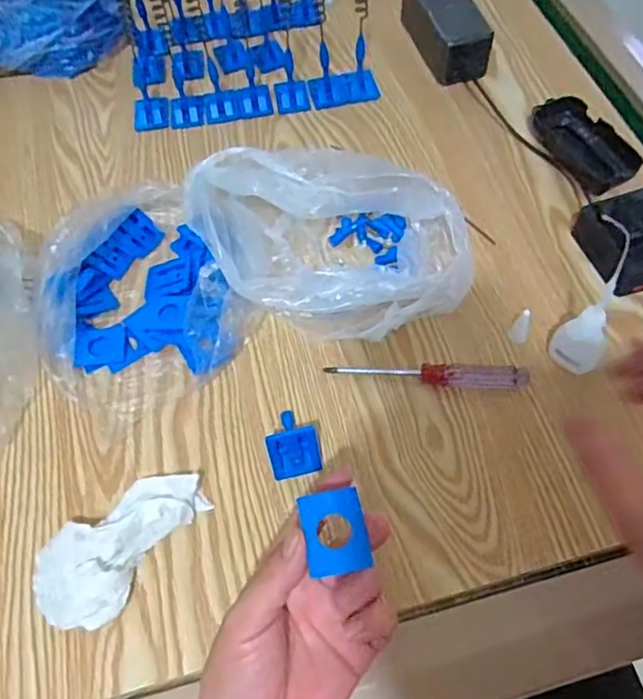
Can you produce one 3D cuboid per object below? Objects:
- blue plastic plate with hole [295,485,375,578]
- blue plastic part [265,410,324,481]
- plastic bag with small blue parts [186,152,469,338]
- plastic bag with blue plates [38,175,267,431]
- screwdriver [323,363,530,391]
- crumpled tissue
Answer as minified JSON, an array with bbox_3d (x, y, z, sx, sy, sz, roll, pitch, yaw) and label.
[{"bbox_3d":[0.007,0.090,0.311,0.031,0.004,0.039,-13,60,-5],"label":"blue plastic plate with hole"},{"bbox_3d":[-0.021,0.064,0.437,0.035,0.033,0.050,-14,60,-5],"label":"blue plastic part"},{"bbox_3d":[0.010,-0.090,0.497,0.181,0.078,0.167,-23,61,-10],"label":"plastic bag with small blue parts"},{"bbox_3d":[-0.152,-0.044,0.496,0.158,0.051,0.177,-32,63,-15],"label":"plastic bag with blue plates"},{"bbox_3d":[0.081,0.014,0.470,0.150,0.015,0.023,5,60,6],"label":"screwdriver"},{"bbox_3d":[-0.134,0.128,0.412,0.064,0.023,0.120,39,68,22],"label":"crumpled tissue"}]

